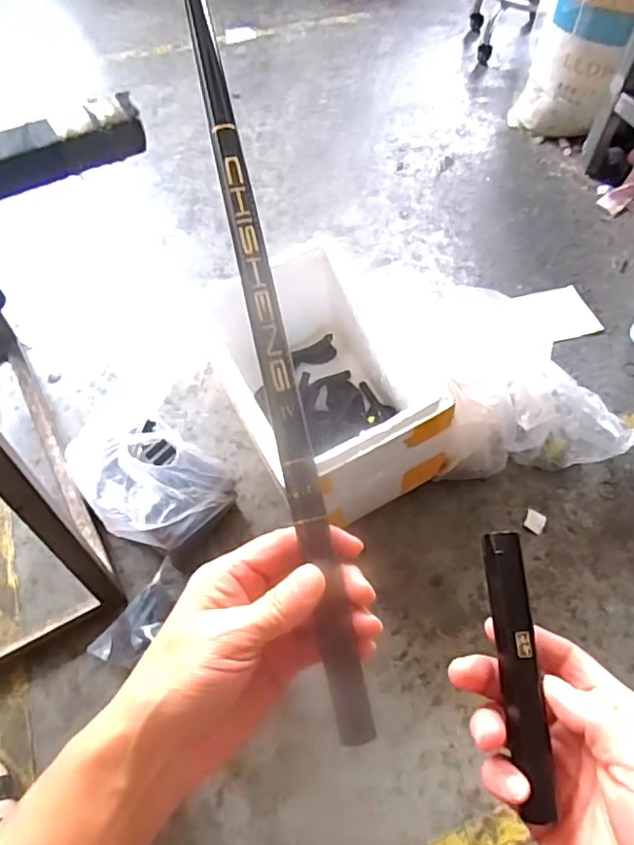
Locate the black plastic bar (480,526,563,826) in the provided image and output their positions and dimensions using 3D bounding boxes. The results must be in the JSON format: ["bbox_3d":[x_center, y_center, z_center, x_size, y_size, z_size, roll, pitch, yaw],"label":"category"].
[{"bbox_3d":[0.096,0.116,0.286,0.016,0.011,0.124,-3,71,-3],"label":"black plastic bar"}]

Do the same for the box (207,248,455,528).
[{"bbox_3d":[-0.001,-0.036,0.852,0.251,0.218,0.333,-27,61,-18],"label":"box"}]

